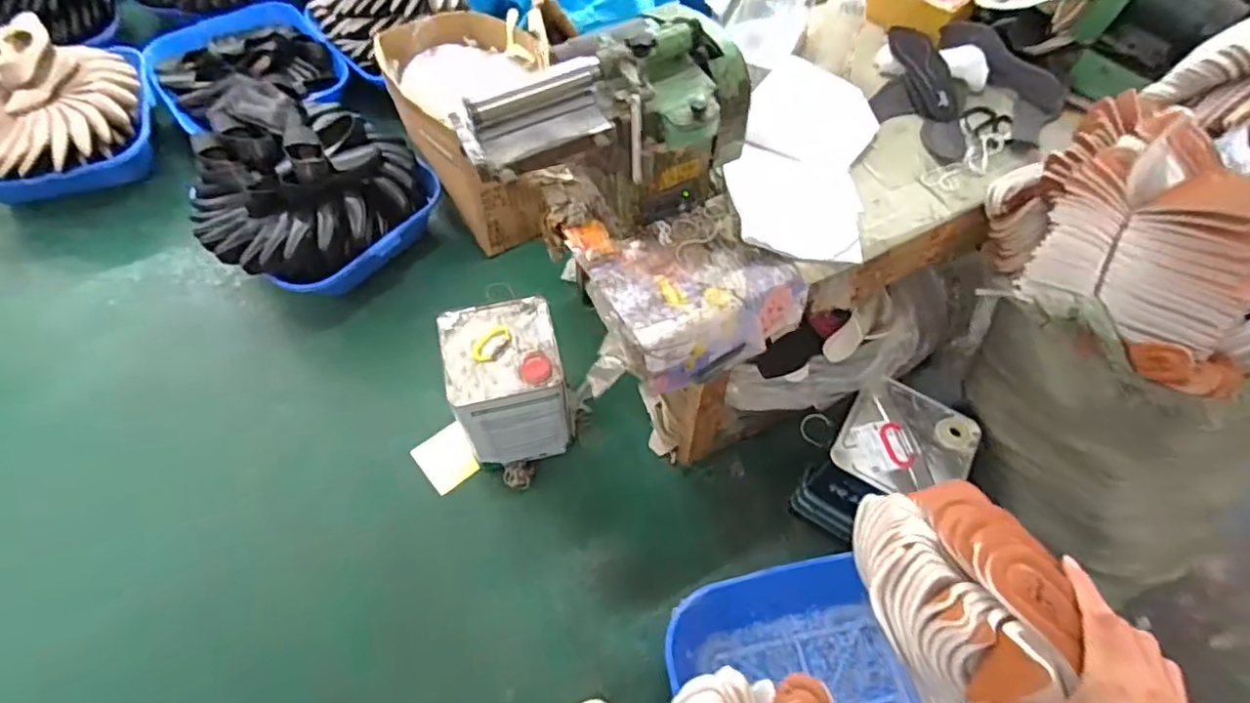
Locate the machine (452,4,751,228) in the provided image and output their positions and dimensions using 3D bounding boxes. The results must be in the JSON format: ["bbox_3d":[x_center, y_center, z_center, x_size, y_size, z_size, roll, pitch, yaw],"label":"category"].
[{"bbox_3d":[-0.028,-0.316,0.880,0.398,0.248,0.211,-15,61,-12],"label":"machine"}]

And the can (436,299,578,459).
[{"bbox_3d":[-0.259,0.082,1.391,0.249,0.315,0.258,-12,60,-10],"label":"can"}]

